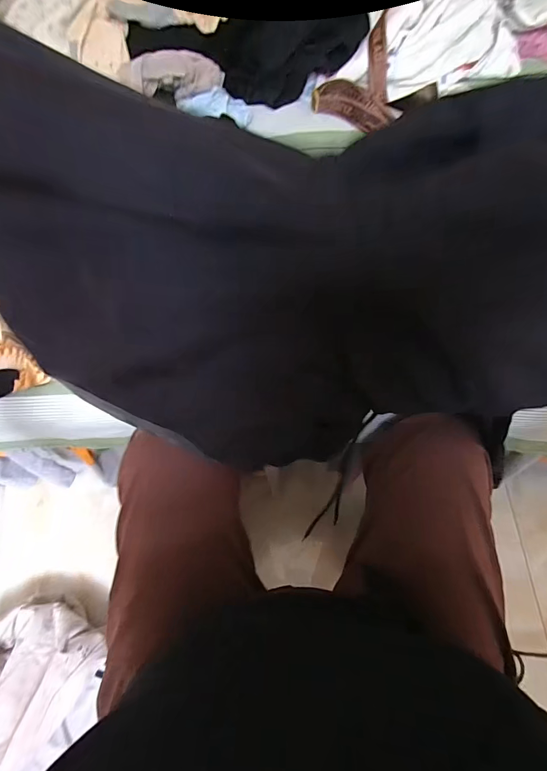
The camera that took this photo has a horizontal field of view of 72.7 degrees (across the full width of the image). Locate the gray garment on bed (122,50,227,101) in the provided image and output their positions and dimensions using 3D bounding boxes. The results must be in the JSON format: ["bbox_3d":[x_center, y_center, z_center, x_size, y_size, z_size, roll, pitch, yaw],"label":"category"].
[{"bbox_3d":[-0.189,-0.593,0.714,0.189,0.055,0.098,-13,63,-4],"label":"gray garment on bed"}]

